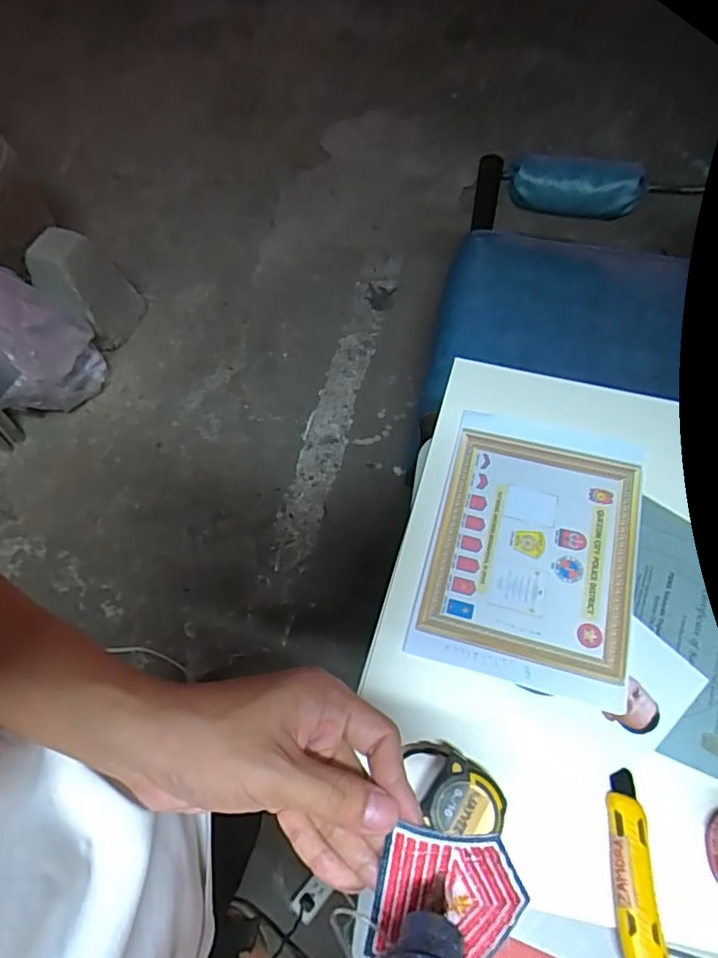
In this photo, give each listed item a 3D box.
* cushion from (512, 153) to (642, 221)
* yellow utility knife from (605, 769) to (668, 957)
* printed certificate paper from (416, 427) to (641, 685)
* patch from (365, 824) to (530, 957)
[{"bbox_3d":[0.440,-0.593,1.178,0.257,0.097,0.090,16,64,10],"label":"cushion"},{"bbox_3d":[0.227,0.327,0.481,0.033,0.020,0.144,1,62,3],"label":"yellow utility knife"},{"bbox_3d":[0.190,0.069,0.621,0.202,0.005,0.244,14,64,9],"label":"printed certificate paper"},{"bbox_3d":[0.042,0.189,0.260,0.069,0.006,0.059,13,92,-7],"label":"patch"}]

